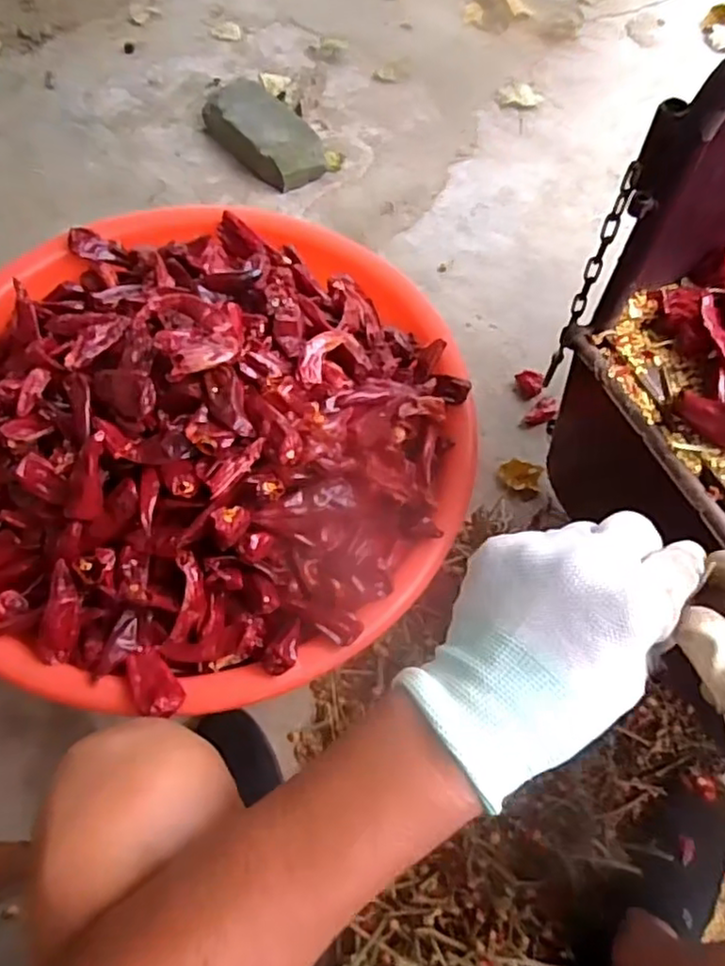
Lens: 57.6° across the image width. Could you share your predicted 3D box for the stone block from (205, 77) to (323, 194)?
[{"bbox_3d":[-0.175,-0.610,1.154,0.127,0.061,0.242,-38,71,-18],"label":"stone block"}]

